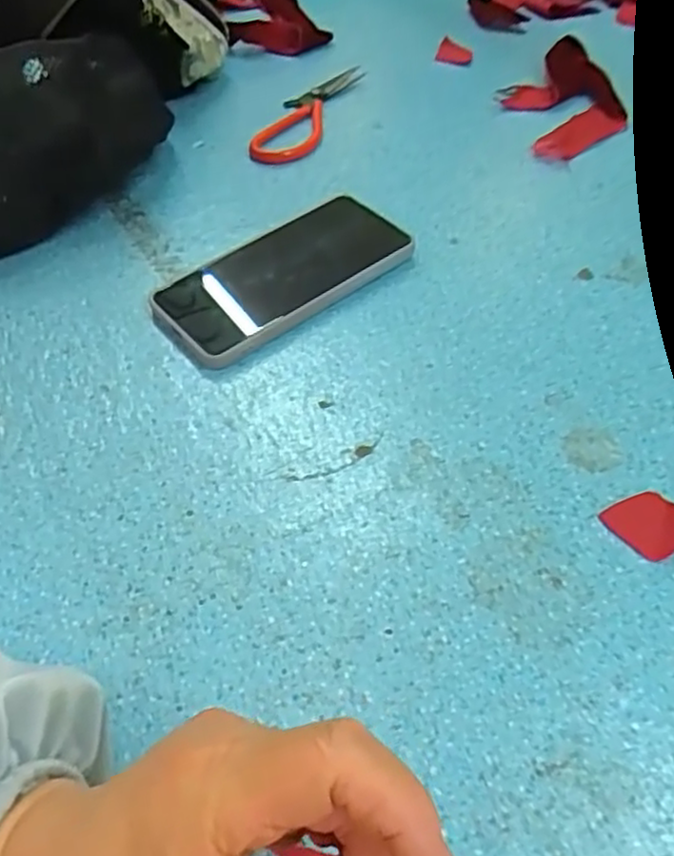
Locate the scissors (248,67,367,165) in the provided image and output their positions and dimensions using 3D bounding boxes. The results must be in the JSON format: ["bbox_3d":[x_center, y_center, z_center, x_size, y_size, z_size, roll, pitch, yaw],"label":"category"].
[{"bbox_3d":[-0.025,-0.268,0.579,0.048,0.007,0.159,15,54,13],"label":"scissors"}]

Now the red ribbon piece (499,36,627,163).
[{"bbox_3d":[0.188,-0.275,0.569,0.090,0.023,0.142,-11,52,-6],"label":"red ribbon piece"}]

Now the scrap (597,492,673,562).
[{"bbox_3d":[0.149,0.044,0.326,0.032,0.009,0.034,-30,57,-20],"label":"scrap"}]

